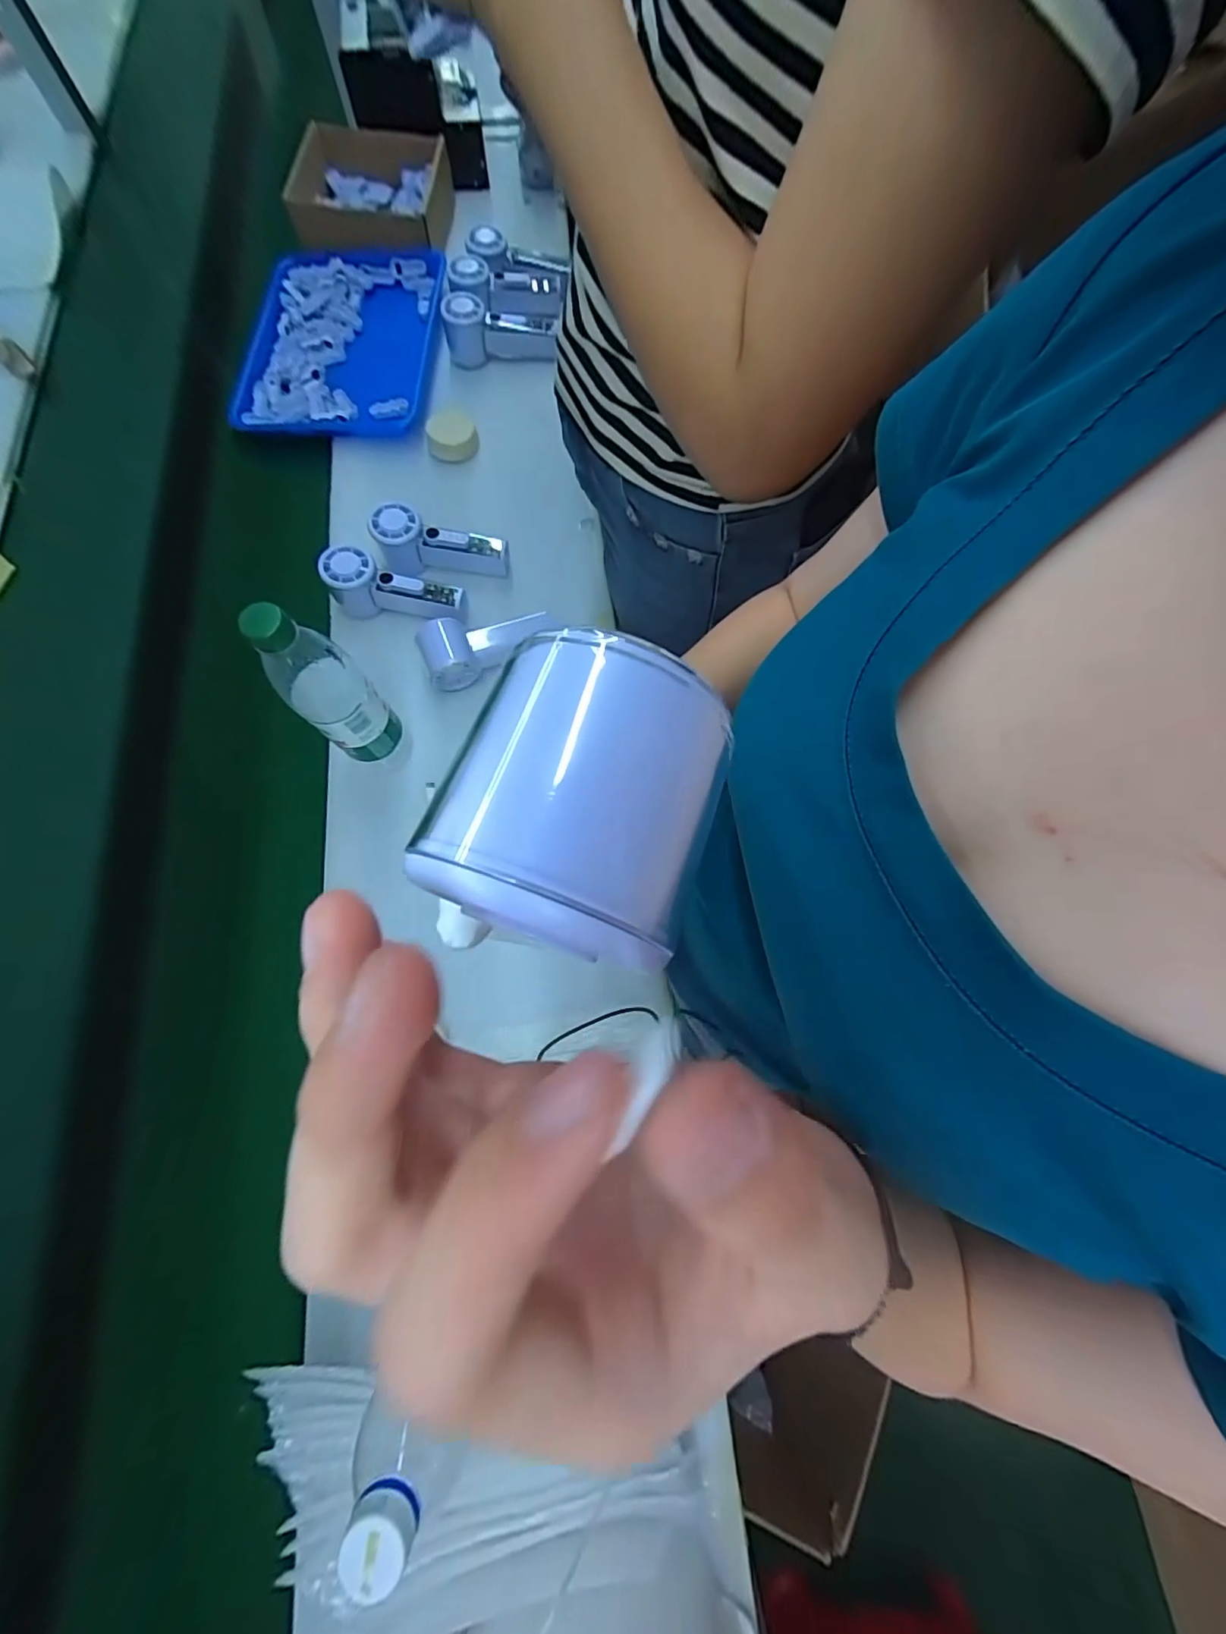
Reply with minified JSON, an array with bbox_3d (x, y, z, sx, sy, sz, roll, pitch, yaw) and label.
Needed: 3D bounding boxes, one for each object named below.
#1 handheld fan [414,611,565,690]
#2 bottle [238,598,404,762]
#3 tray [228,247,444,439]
[{"bbox_3d":[-0.133,-0.193,0.590,0.156,0.064,0.057,-20,74,-8],"label":"handheld fan"},{"bbox_3d":[-0.244,-0.109,0.451,0.053,0.188,0.062,42,76,11],"label":"bottle"},{"bbox_3d":[-0.368,-0.656,0.723,0.256,0.042,0.314,2,73,-1],"label":"tray"}]

